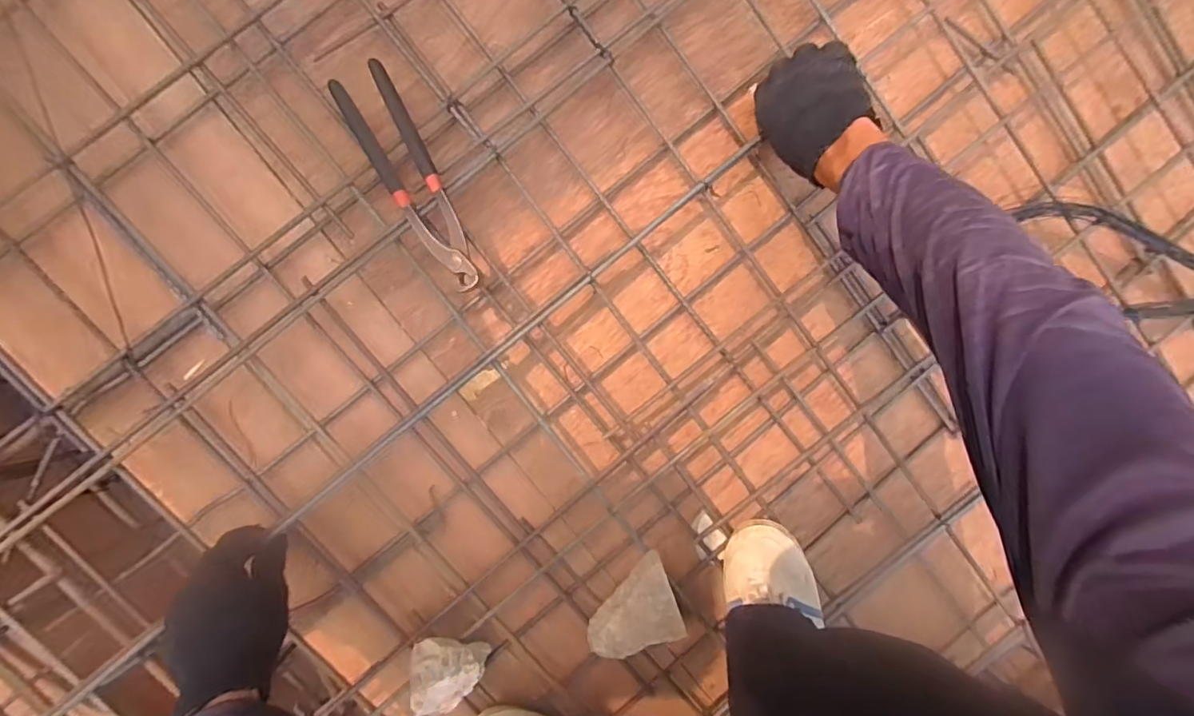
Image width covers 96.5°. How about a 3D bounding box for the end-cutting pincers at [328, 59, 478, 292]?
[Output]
[{"bbox_3d":[-0.166,-0.161,0.481,0.050,0.029,0.215,-29,96,-4],"label":"end-cutting pincers"}]

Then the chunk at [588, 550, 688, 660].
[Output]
[{"bbox_3d":[0.032,0.255,0.542,0.094,0.025,0.091,-20,95,-5],"label":"chunk"}]

